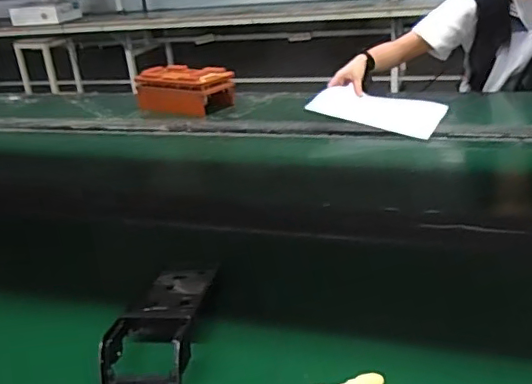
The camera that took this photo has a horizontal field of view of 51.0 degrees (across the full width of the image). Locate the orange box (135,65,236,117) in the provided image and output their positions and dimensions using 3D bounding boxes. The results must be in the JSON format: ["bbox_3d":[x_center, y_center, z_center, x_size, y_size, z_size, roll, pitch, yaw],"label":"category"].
[{"bbox_3d":[-0.218,-0.265,1.445,0.260,0.098,0.127,10,27,31],"label":"orange box"}]

